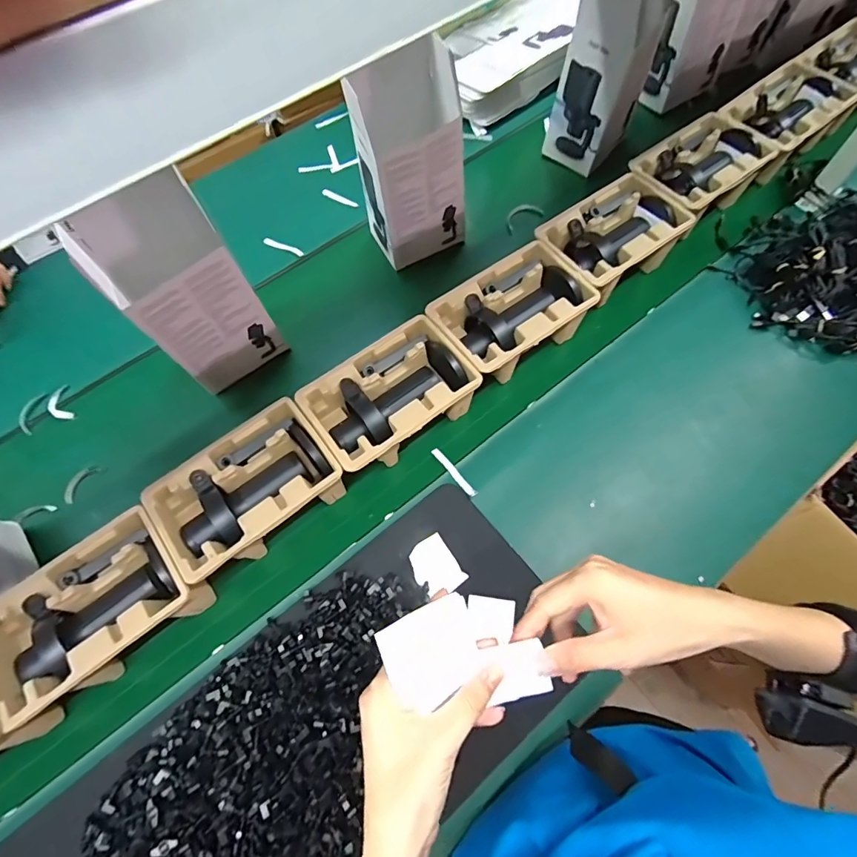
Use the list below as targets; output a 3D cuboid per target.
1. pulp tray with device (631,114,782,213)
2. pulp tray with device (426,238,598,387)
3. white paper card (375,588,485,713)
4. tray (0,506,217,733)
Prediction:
[{"bbox_3d":[0.476,-0.451,0.828,0.229,0.092,0.157,-33,70,-10],"label":"pulp tray with device"},{"bbox_3d":[0.129,-0.169,0.735,0.228,0.108,0.153,-34,70,-10],"label":"pulp tray with device"},{"bbox_3d":[0.004,0.141,0.293,0.061,0.006,0.051,-23,75,-22],"label":"white paper card"},{"bbox_3d":[-0.407,0.227,0.576,0.224,0.093,0.149,-39,71,-12],"label":"tray"}]

